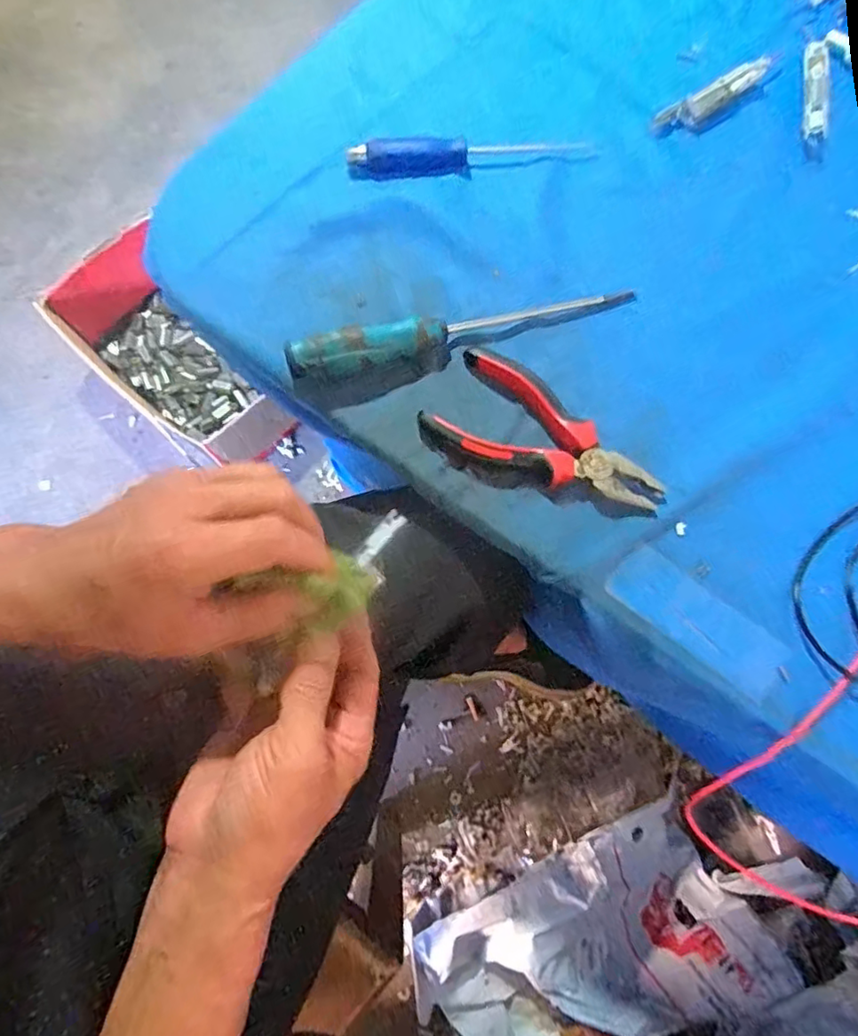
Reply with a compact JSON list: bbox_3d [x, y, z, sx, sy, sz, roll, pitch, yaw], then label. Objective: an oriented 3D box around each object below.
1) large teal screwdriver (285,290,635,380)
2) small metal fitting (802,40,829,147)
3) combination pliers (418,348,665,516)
[{"bbox_3d":[0.027,-0.130,0.390,0.244,0.032,0.026,-15,76,-6],"label":"large teal screwdriver"},{"bbox_3d":[0.313,-0.346,0.468,0.019,0.014,0.095,10,75,1],"label":"small metal fitting"},{"bbox_3d":[0.076,-0.045,0.377,0.154,0.018,0.075,33,77,7],"label":"combination pliers"}]

